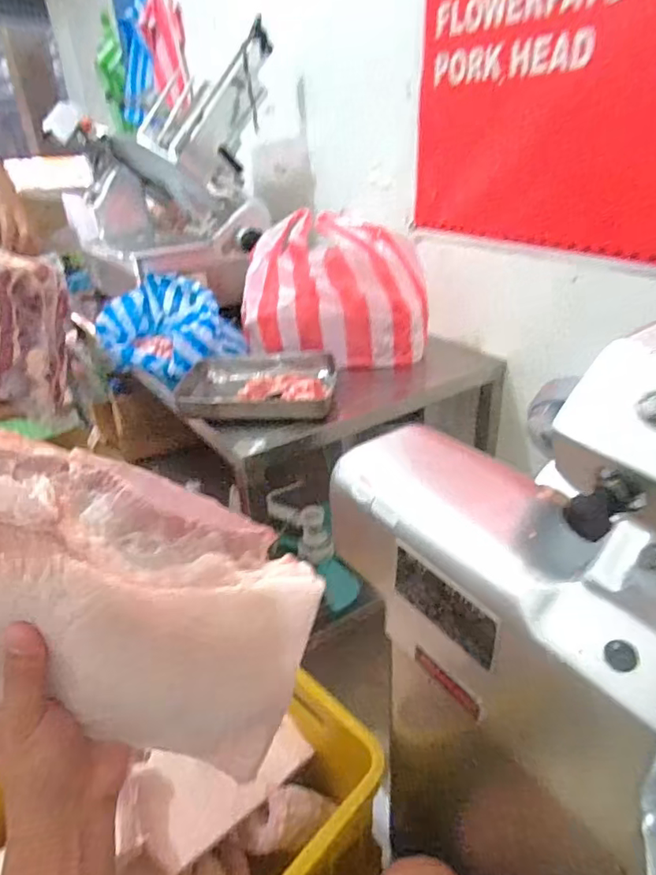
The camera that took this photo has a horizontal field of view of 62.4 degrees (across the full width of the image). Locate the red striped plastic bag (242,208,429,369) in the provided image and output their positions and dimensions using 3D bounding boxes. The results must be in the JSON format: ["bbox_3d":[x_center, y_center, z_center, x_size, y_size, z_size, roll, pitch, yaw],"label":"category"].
[{"bbox_3d":[0.021,-0.320,1.192,0.394,0.279,0.211,4,29,11],"label":"red striped plastic bag"}]

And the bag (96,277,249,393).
[{"bbox_3d":[-0.378,-0.261,1.271,0.268,0.148,0.337,-26,37,-36],"label":"bag"}]

